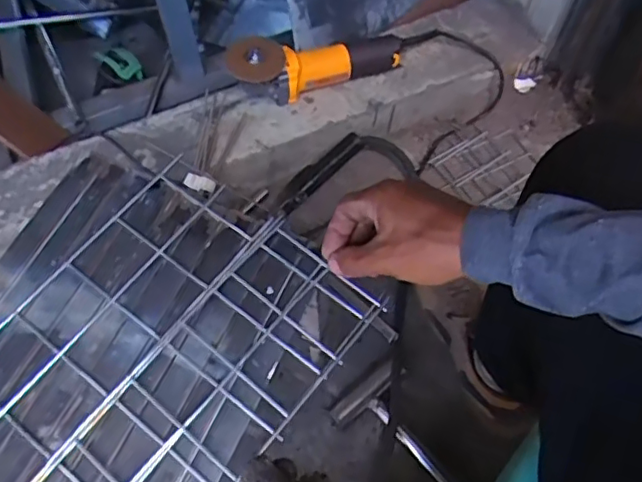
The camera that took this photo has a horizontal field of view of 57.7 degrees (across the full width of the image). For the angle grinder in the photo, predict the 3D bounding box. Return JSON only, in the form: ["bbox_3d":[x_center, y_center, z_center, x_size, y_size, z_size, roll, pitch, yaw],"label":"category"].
[{"bbox_3d":[-0.006,-0.272,0.907,0.262,0.089,0.075,-11,62,-6],"label":"angle grinder"}]

